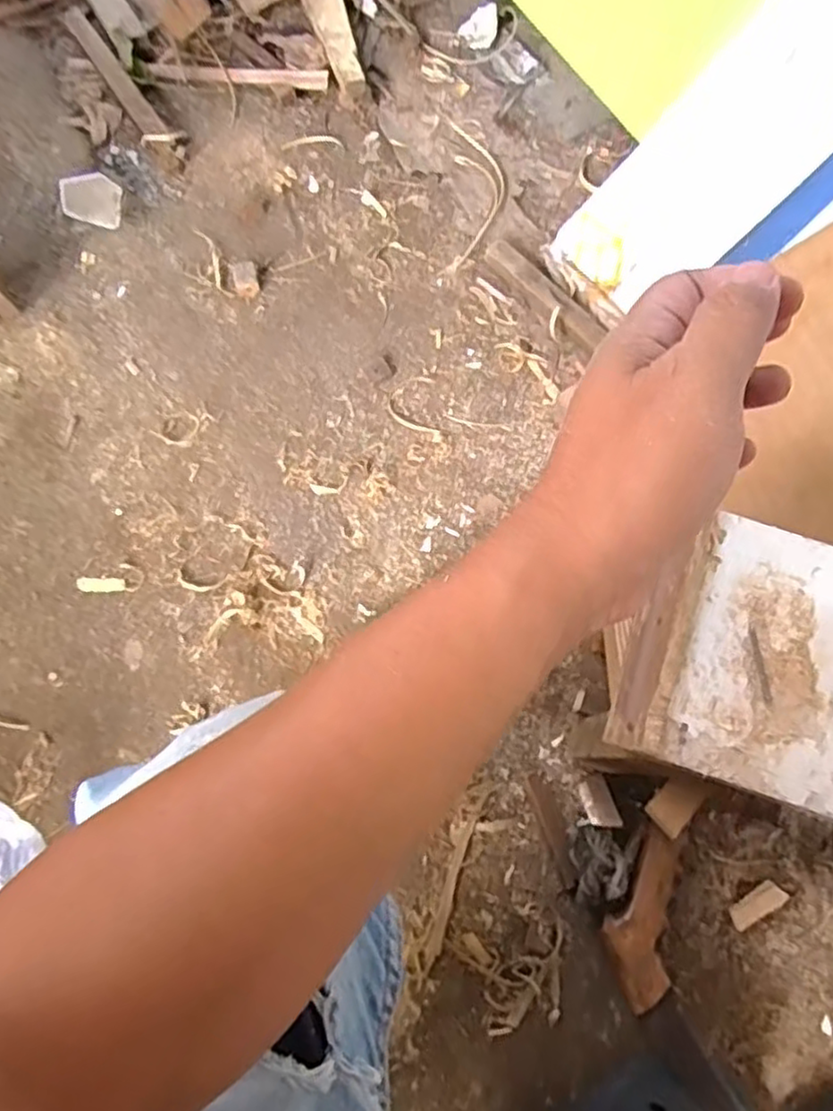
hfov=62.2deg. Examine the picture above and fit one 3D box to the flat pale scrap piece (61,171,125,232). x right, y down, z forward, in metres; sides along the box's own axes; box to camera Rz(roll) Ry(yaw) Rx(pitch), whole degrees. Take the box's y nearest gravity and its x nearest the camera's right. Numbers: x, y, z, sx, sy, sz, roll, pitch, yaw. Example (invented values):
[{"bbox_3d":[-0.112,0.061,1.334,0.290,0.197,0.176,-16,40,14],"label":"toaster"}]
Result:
[{"bbox_3d":[-0.437,-0.479,0.930,0.082,0.008,0.102,-12,73,-4],"label":"flat pale scrap piece"}]

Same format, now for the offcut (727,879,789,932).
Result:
[{"bbox_3d":[0.332,0.340,0.672,0.057,0.008,0.024,-30,75,-9],"label":"offcut"}]

